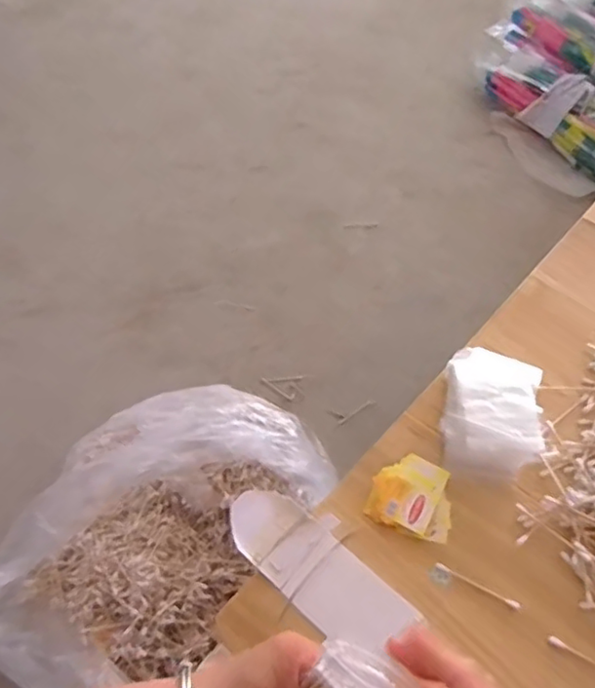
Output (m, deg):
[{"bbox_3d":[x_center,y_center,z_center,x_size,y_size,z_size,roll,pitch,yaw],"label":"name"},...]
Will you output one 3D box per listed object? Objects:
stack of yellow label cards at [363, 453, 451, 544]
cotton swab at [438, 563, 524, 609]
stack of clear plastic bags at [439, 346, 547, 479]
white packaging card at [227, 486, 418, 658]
[{"bbox_3d":[0.097,0.127,0.517,0.068,0.012,0.066,15,56,8],"label":"stack of yellow label cards"},{"bbox_3d":[0.141,0.189,0.479,0.068,0.006,0.007,25,58,15],"label":"cotton swab"},{"bbox_3d":[0.175,0.063,0.547,0.082,0.030,0.115,11,55,5],"label":"stack of clear plastic bags"},{"bbox_3d":[0.014,0.175,0.487,0.158,0.009,0.066,37,61,21],"label":"white packaging card"}]

